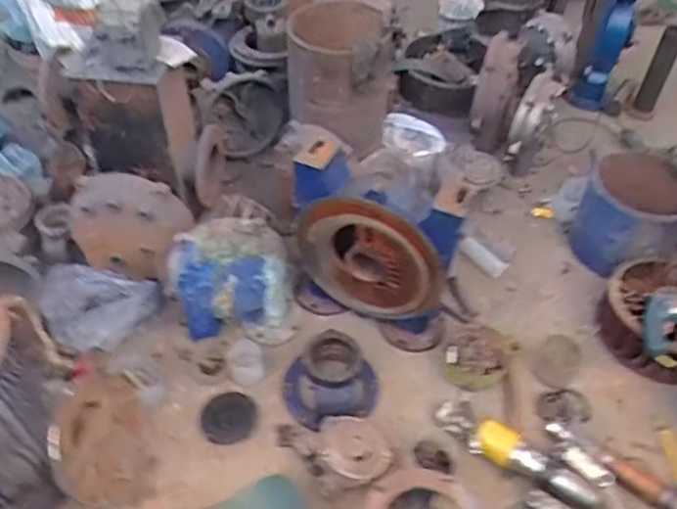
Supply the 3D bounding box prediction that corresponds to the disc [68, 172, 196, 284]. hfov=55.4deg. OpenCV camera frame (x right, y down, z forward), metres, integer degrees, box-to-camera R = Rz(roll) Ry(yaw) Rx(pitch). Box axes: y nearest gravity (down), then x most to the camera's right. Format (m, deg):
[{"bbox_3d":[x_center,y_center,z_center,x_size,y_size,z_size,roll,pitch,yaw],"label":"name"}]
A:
[{"bbox_3d":[-0.555,-0.070,1.685,0.278,0.294,0.052,24,28,-19],"label":"disc"}]

